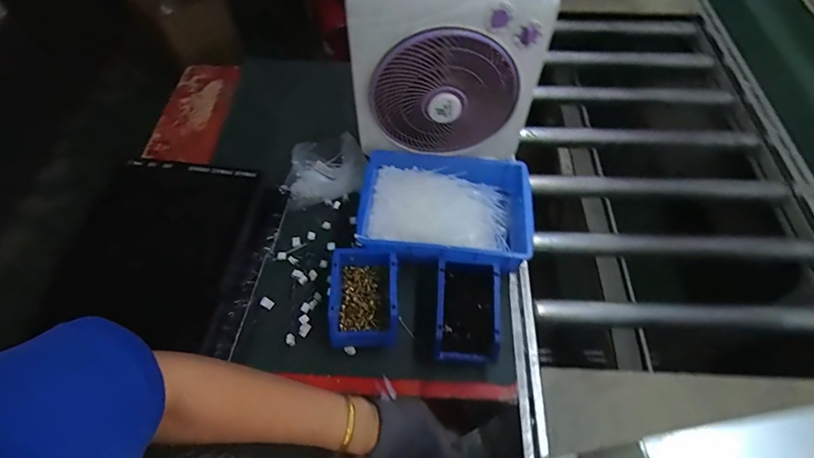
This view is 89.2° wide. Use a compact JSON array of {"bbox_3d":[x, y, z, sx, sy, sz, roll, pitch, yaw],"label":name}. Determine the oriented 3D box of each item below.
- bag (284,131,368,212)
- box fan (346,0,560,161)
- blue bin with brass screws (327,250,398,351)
[{"bbox_3d":[-0.170,-0.125,0.837,0.170,0.052,0.166,-19,61,-11],"label":"bag"},{"bbox_3d":[0.068,-0.263,0.714,0.319,0.296,0.089,-6,59,-4],"label":"box fan"},{"bbox_3d":[-0.069,0.114,0.682,0.109,0.069,0.154,0,59,0],"label":"blue bin with brass screws"}]

